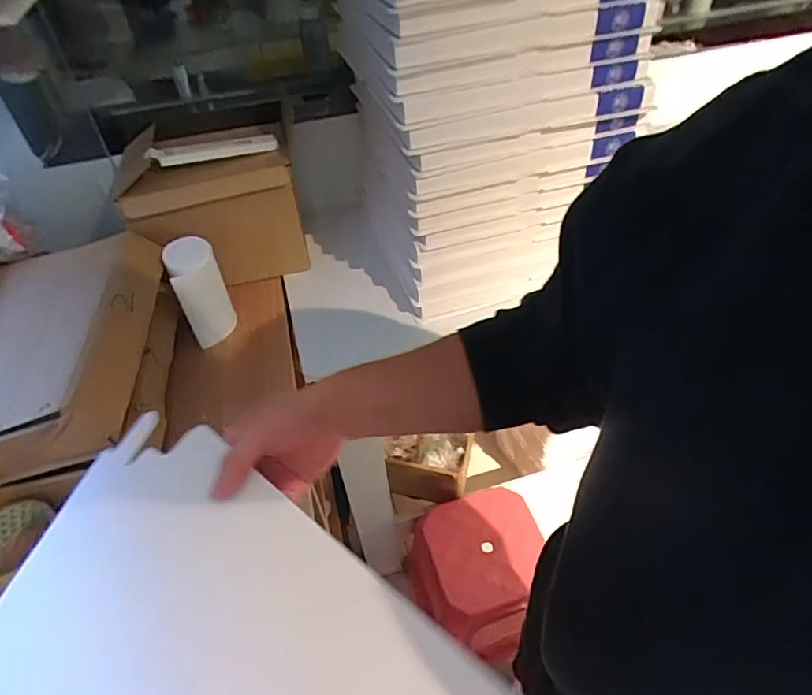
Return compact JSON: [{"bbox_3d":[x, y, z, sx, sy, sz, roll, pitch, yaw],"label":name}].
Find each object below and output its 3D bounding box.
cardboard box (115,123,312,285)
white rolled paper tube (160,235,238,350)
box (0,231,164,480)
[{"bbox_3d":[-0.313,-0.238,0.892,0.243,0.205,0.217,-15,47,-10],"label":"cardboard box"},{"bbox_3d":[-0.301,-0.078,0.780,0.063,0.154,0.077,28,52,33],"label":"white rolled paper tube"},{"bbox_3d":[-0.439,-0.005,0.637,0.245,0.083,0.320,-8,46,-4],"label":"box"}]

